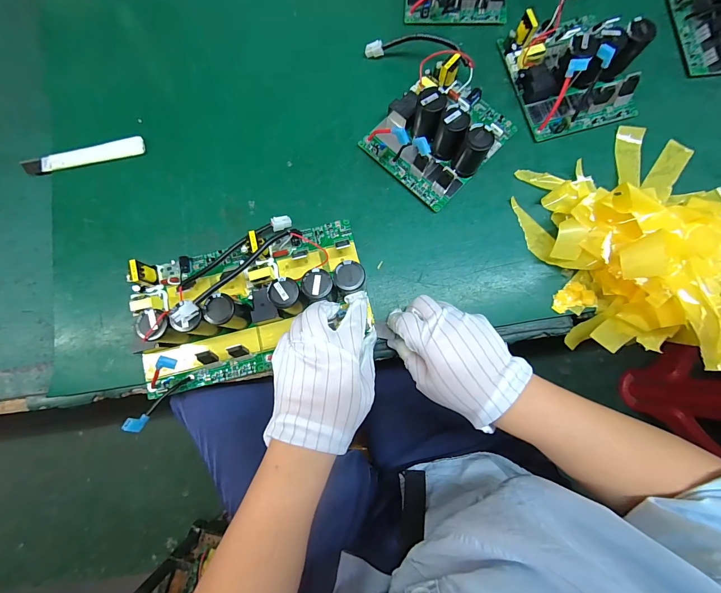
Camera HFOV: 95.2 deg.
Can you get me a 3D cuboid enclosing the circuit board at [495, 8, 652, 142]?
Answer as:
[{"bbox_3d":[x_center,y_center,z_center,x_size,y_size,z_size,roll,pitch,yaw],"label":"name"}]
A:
[{"bbox_3d":[0.238,-0.258,0.358,0.120,0.056,0.137,-16,82,-1],"label":"circuit board"}]

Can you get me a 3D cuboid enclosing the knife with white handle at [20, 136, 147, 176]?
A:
[{"bbox_3d":[-0.320,-0.164,0.383,0.135,0.007,0.025,-13,82,-1],"label":"knife with white handle"}]

